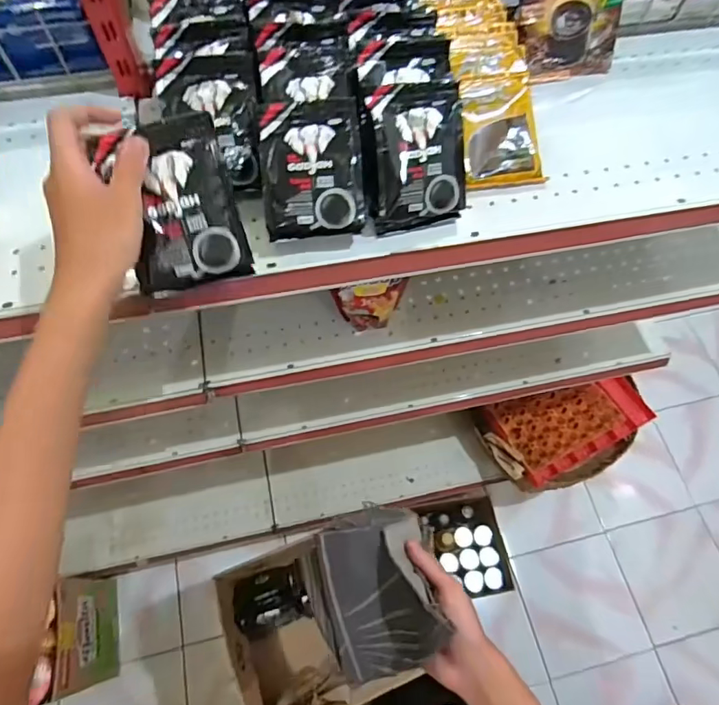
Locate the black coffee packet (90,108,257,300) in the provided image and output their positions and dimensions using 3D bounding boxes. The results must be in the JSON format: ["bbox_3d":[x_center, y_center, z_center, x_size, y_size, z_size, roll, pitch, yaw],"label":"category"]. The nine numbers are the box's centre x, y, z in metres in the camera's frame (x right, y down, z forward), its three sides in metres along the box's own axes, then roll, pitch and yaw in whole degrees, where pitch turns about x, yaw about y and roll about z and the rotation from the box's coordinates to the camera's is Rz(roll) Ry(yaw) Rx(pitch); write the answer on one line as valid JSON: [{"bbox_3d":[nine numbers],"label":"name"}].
[{"bbox_3d":[-0.140,-0.112,0.393,0.084,0.017,0.122,-16,108,-12],"label":"black coffee packet"}]

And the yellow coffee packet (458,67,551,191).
[{"bbox_3d":[0.151,-0.239,0.543,0.085,0.014,0.114,-8,92,-6],"label":"yellow coffee packet"}]

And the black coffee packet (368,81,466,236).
[{"bbox_3d":[0.055,-0.187,0.487,0.087,0.030,0.127,-10,104,-10],"label":"black coffee packet"}]

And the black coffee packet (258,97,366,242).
[{"bbox_3d":[-0.045,-0.174,0.473,0.092,0.020,0.127,-5,87,-1],"label":"black coffee packet"}]

